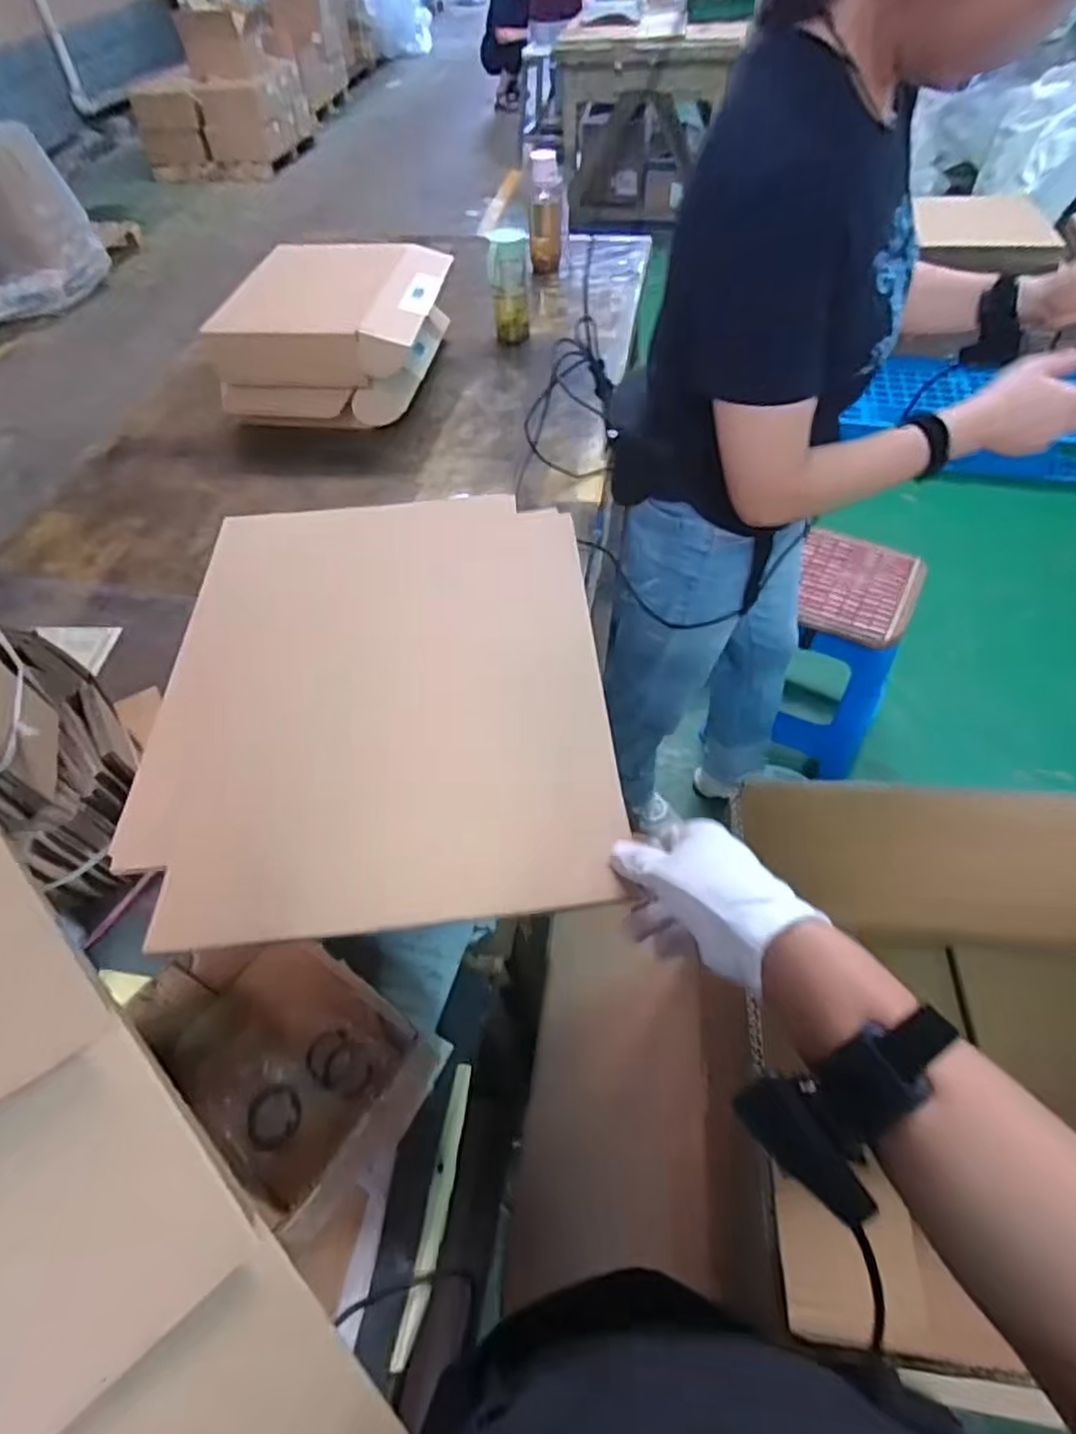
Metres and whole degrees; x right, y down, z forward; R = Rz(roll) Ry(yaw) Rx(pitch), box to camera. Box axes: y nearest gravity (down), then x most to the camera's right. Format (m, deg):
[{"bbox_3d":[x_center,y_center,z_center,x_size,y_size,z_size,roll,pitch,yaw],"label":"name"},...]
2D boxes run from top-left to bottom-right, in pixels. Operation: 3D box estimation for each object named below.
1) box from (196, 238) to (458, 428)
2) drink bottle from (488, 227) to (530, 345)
[{"bbox_3d":[-0.325,-0.656,1.183,0.304,0.162,0.355,7,53,8],"label":"box"},{"bbox_3d":[-0.051,-0.798,1.307,0.070,0.202,0.062,-1,52,2],"label":"drink bottle"}]

